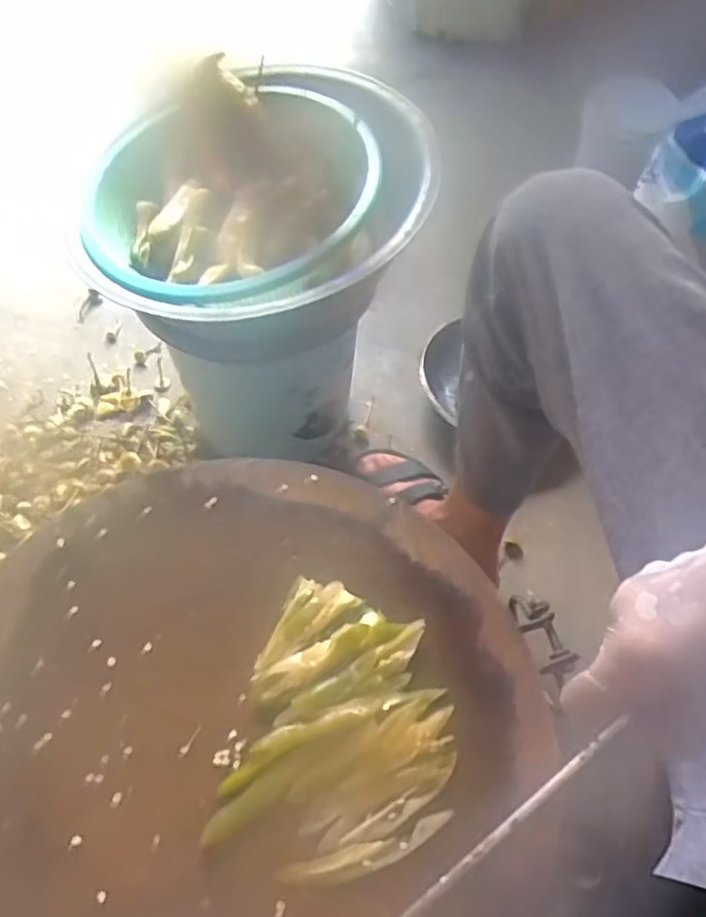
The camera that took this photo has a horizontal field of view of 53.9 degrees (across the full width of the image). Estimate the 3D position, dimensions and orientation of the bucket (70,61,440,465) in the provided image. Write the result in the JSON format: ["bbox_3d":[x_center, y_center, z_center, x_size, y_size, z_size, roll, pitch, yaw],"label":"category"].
[{"bbox_3d":[-0.084,-0.154,0.765,0.270,0.390,0.289,1,59,-1],"label":"bucket"}]

